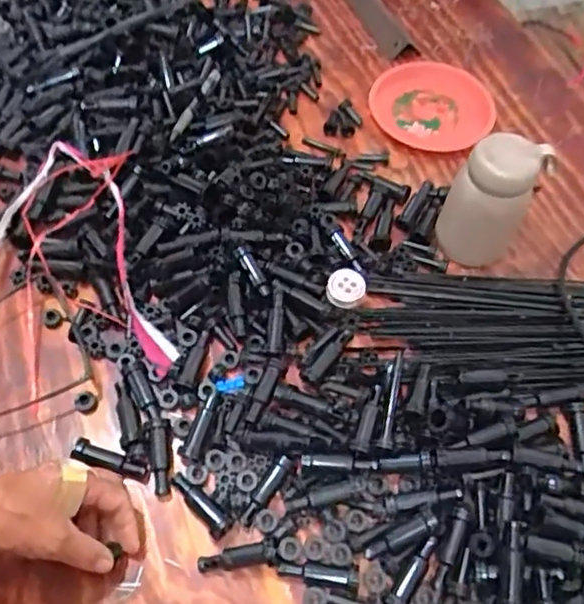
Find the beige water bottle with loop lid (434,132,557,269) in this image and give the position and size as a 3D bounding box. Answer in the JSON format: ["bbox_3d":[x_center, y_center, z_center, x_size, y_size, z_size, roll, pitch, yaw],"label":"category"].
[{"bbox_3d":[0.205,-0.108,0.633,0.080,0.126,0.076,41,66,20],"label":"beige water bottle with loop lid"}]

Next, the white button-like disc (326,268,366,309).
[{"bbox_3d":[0.055,-0.016,0.625,0.038,0.011,0.043,20,71,-4],"label":"white button-like disc"}]

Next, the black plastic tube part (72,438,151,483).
[{"bbox_3d":[-0.160,0.141,0.544,0.072,0.013,0.020,19,60,9],"label":"black plastic tube part"}]

